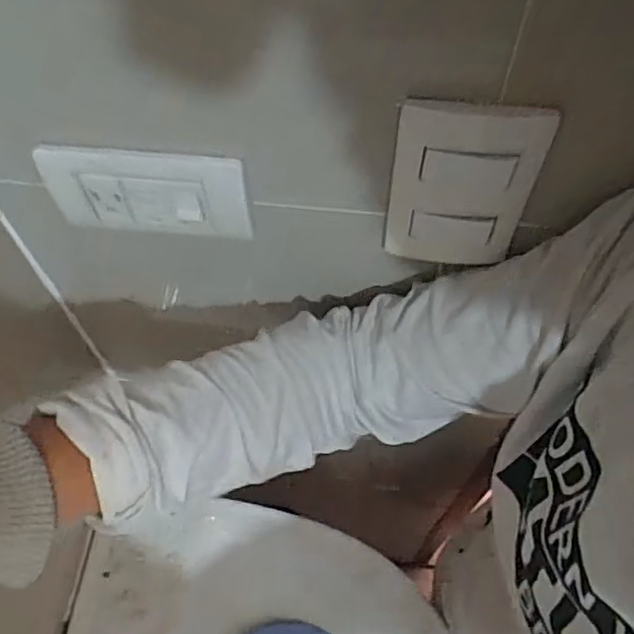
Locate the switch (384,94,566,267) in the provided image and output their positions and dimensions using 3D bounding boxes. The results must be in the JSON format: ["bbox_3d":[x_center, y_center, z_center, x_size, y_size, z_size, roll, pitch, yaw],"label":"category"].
[{"bbox_3d":[0.071,-0.063,0.332,0.068,0.106,0.009,8,62,5],"label":"switch"}]

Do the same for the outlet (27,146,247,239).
[{"bbox_3d":[-0.097,-0.068,0.371,0.115,0.061,0.010,6,62,4],"label":"outlet"}]

